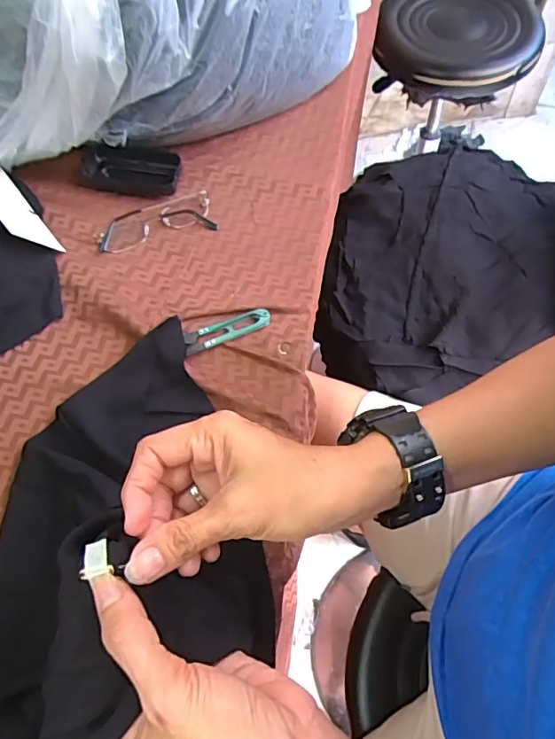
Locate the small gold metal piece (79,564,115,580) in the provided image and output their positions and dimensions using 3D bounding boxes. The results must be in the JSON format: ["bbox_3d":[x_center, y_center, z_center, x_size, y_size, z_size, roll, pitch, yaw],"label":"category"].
[{"bbox_3d":[-0.089,0.099,0.244,0.019,0.004,0.005,-15,62,7],"label":"small gold metal piece"}]

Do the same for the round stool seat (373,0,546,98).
[{"bbox_3d":[0.337,-0.643,0.948,0.284,0.059,0.306,0,62,0],"label":"round stool seat"}]

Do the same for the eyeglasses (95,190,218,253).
[{"bbox_3d":[-0.132,-0.159,0.538,0.126,0.021,0.045,-21,64,-7],"label":"eyeglasses"}]

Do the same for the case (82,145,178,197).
[{"bbox_3d":[-0.167,-0.224,0.567,0.112,0.023,0.057,1,64,4],"label":"case"}]

